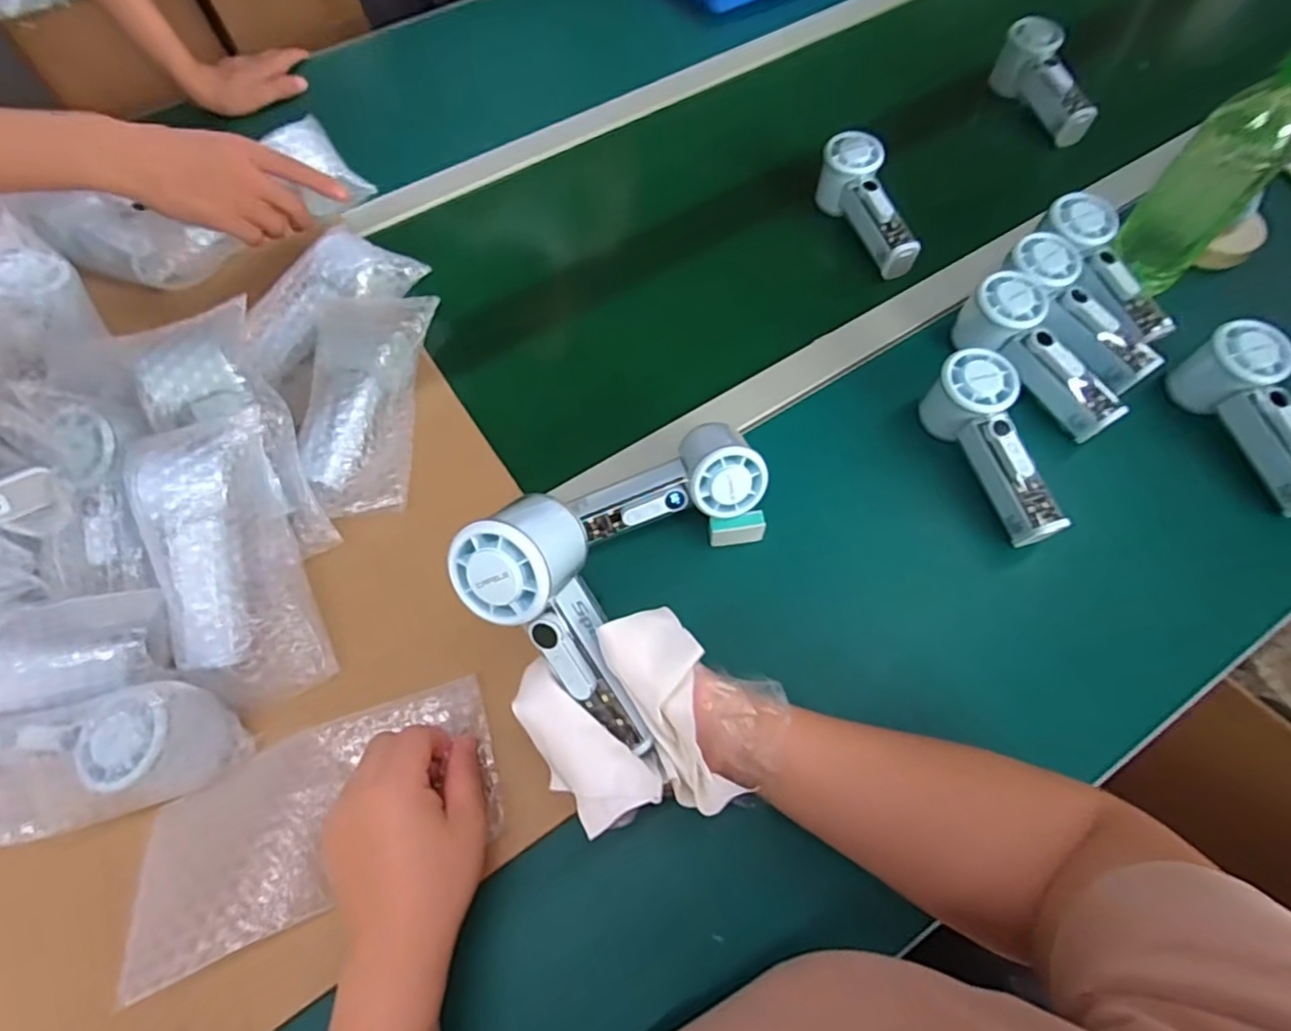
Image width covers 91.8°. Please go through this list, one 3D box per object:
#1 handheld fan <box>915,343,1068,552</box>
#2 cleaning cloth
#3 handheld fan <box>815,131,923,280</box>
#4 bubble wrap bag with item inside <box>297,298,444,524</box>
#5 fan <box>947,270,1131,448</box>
[{"bbox_3d":[0.274,-0.052,0.496,0.052,0.063,0.157,-17,78,-6],"label":"handheld fan"},{"bbox_3d":[-0.012,0.111,0.331,0.095,0.047,0.094,-21,63,-7],"label":"cleaning cloth"},{"bbox_3d":[0.219,-0.311,0.626,0.052,0.058,0.154,-10,62,-2],"label":"handheld fan"},{"bbox_3d":[-0.231,-0.098,0.525,0.097,0.050,0.205,-5,62,1],"label":"bubble wrap bag with item inside"},{"bbox_3d":[0.334,-0.133,0.534,0.054,0.057,0.151,-33,80,-13],"label":"fan"}]

